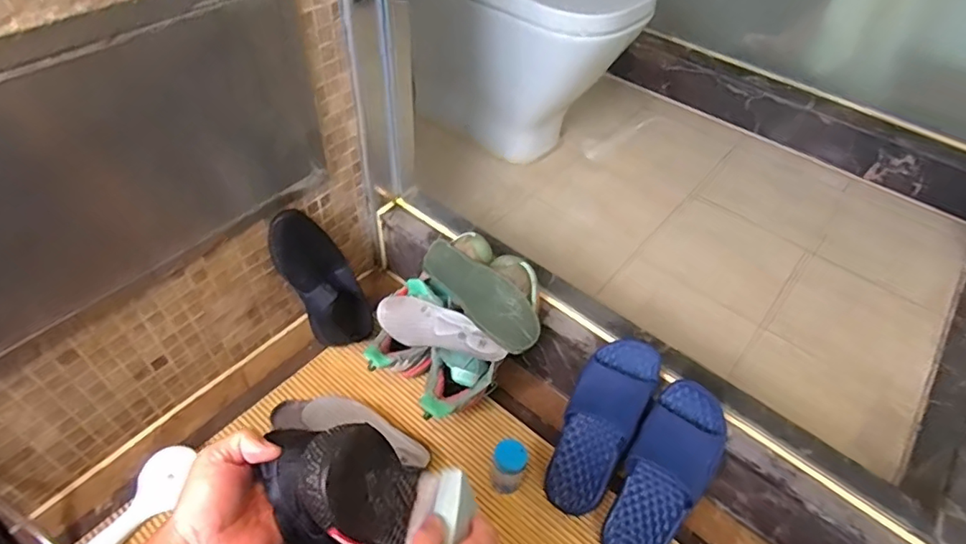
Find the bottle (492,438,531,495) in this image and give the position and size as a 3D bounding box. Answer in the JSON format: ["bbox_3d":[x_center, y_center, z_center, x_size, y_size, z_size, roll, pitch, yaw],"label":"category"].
[{"bbox_3d":[0.039,0.292,0.829,0.051,0.102,0.052,19,48,11],"label":"bottle"}]

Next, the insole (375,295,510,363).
[{"bbox_3d":[-0.070,0.089,0.882,0.223,0.019,0.071,12,79,20],"label":"insole"}]

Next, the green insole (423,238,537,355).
[{"bbox_3d":[-0.006,0.028,0.884,0.237,0.030,0.079,41,96,28],"label":"green insole"}]

